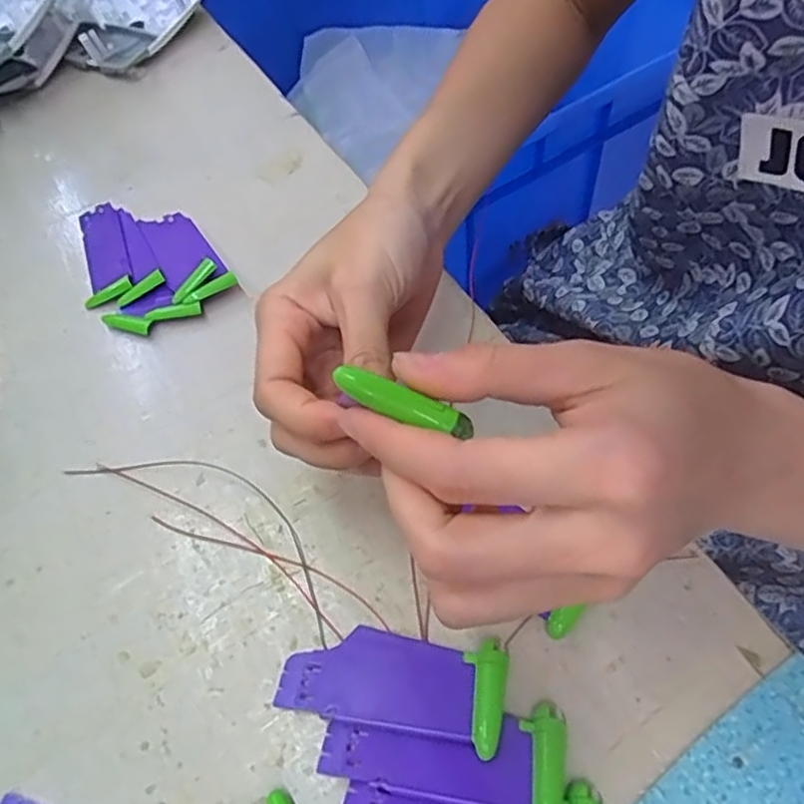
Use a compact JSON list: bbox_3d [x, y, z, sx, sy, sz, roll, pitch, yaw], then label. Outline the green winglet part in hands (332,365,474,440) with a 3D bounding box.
[{"bbox_3d":[0.001,0.001,0.191,0.040,0.004,0.011,22,62,2],"label":"green winglet part in hands"}]

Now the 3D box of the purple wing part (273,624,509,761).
[{"bbox_3d":[-0.004,0.112,0.262,0.089,0.016,0.039,10,60,8],"label":"purple wing part"}]

